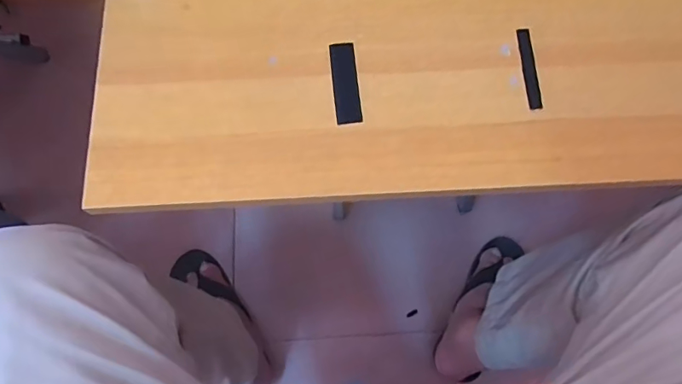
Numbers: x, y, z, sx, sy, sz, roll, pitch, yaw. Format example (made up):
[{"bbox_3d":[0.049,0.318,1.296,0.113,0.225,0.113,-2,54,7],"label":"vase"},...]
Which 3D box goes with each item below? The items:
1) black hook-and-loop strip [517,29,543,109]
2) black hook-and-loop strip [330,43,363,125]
[{"bbox_3d":[0.146,-0.096,0.369,0.011,0.004,0.070,-1,73,-1],"label":"black hook-and-loop strip"},{"bbox_3d":[0.004,-0.084,0.364,0.020,0.004,0.069,-5,73,-3],"label":"black hook-and-loop strip"}]

